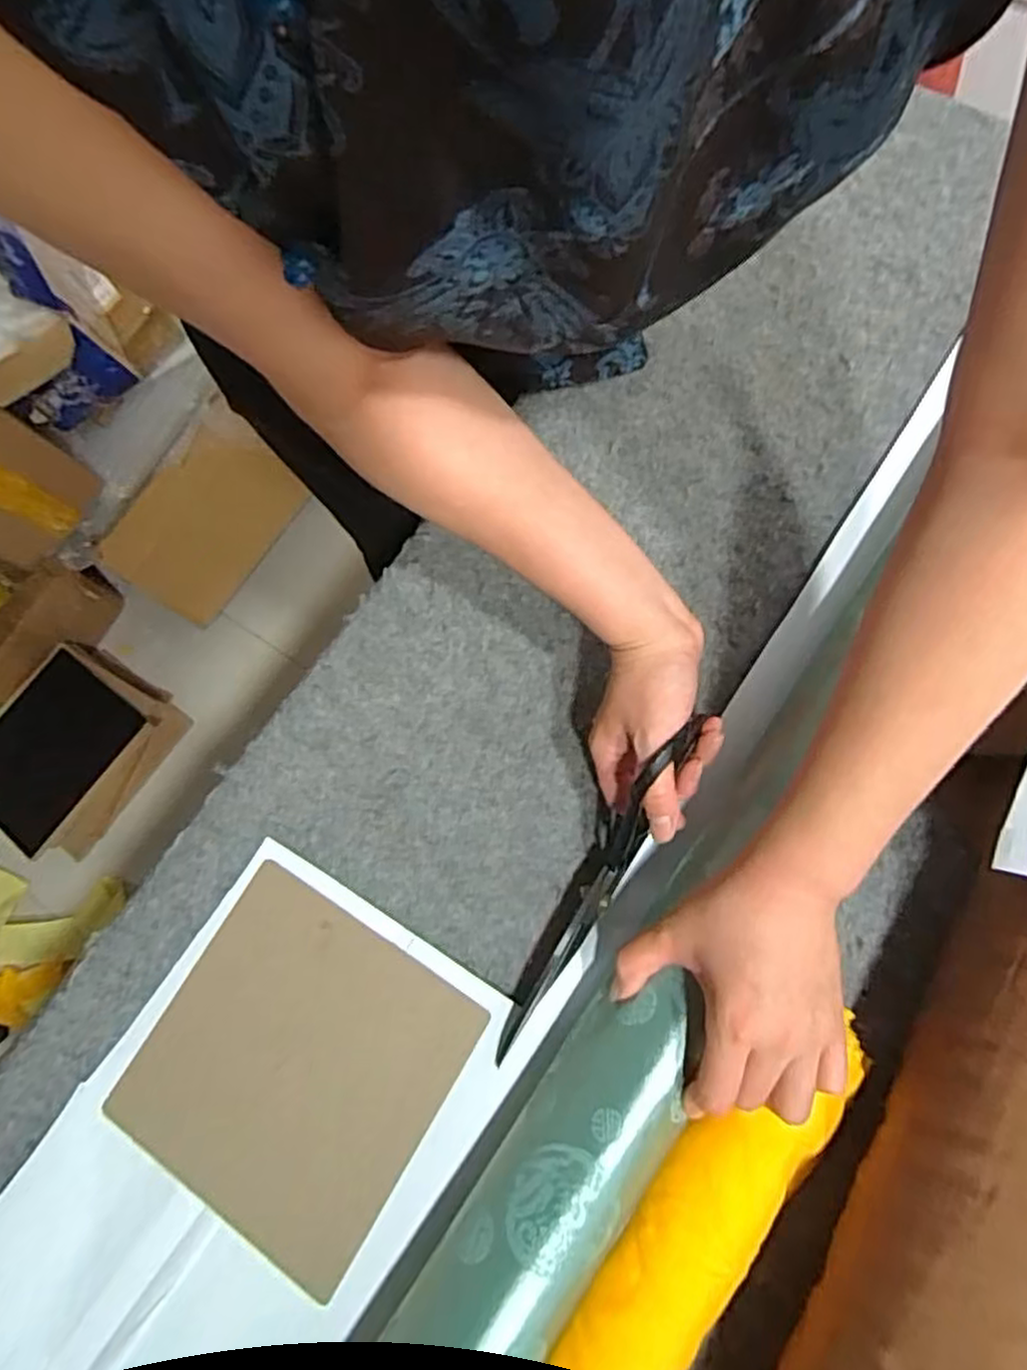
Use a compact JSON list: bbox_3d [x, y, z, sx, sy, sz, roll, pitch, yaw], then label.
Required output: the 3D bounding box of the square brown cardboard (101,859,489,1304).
[{"bbox_3d":[-0.143,0.247,0.488,0.187,0.007,0.190,28,78,15],"label":"square brown cardboard"}]

